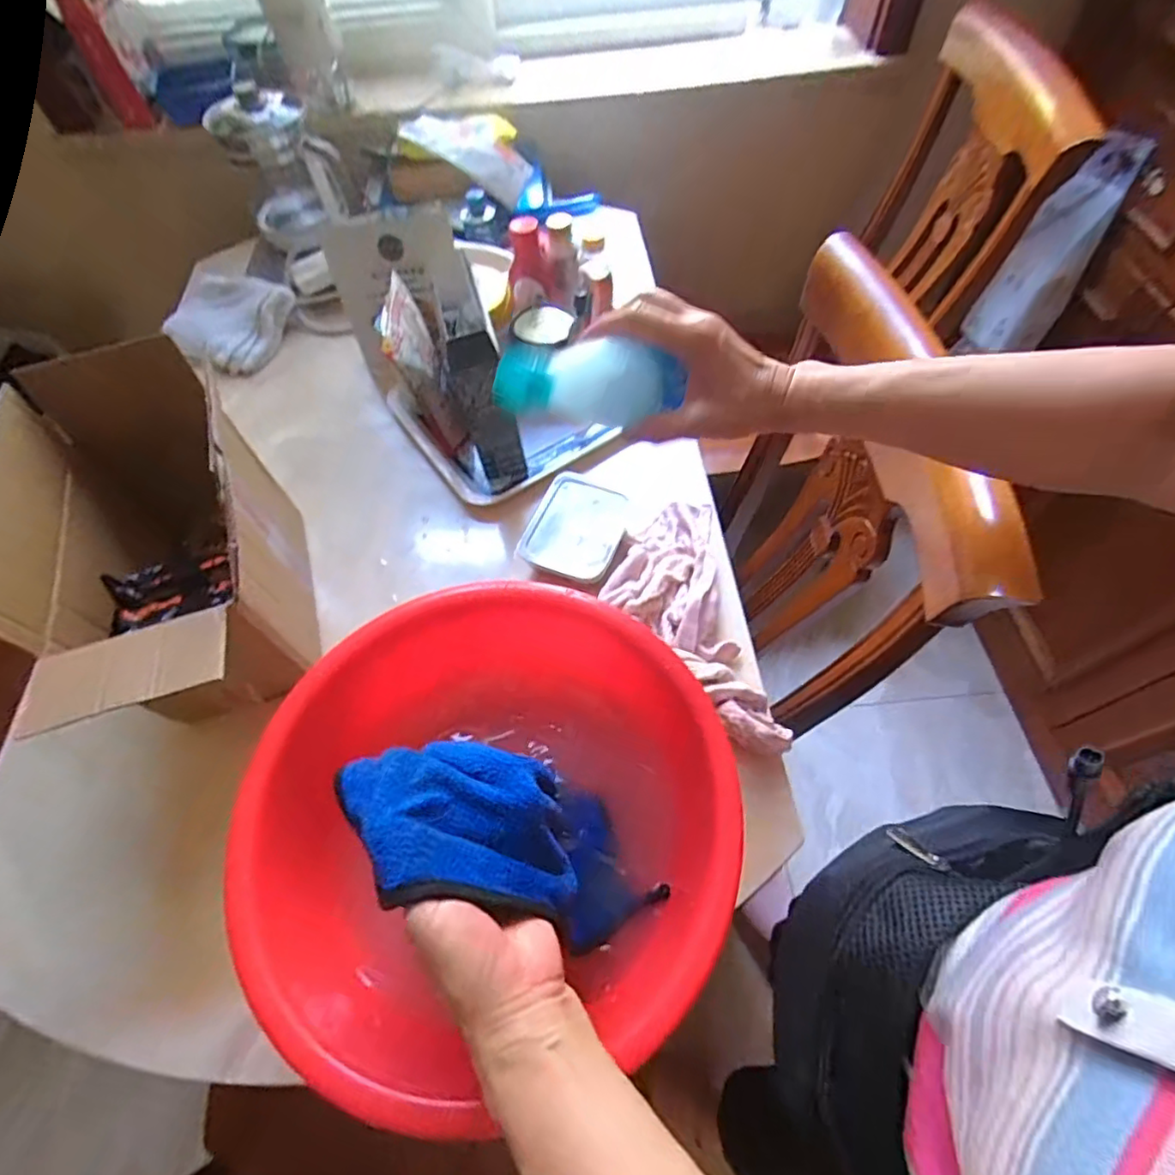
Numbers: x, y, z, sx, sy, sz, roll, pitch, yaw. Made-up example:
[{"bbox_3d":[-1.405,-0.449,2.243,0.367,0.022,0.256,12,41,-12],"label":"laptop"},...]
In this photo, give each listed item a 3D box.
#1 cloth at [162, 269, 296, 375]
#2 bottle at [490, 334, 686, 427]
[{"bbox_3d":[-0.571,-0.433,0.963,0.181,0.055,0.194,7,61,7],"label":"cloth"},{"bbox_3d":[-0.003,-0.134,0.388,0.136,0.042,0.046,-15,56,-37],"label":"bottle"}]

